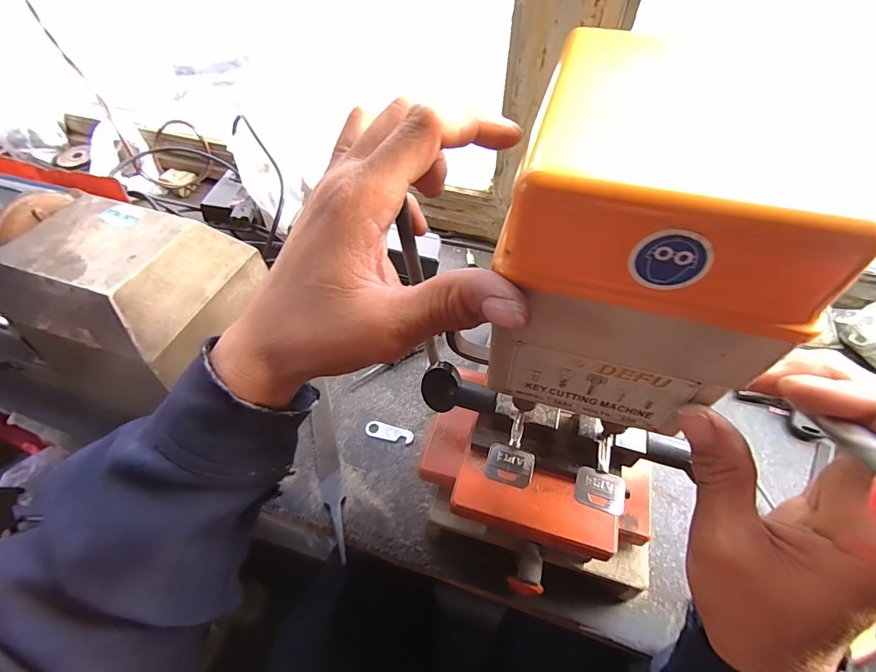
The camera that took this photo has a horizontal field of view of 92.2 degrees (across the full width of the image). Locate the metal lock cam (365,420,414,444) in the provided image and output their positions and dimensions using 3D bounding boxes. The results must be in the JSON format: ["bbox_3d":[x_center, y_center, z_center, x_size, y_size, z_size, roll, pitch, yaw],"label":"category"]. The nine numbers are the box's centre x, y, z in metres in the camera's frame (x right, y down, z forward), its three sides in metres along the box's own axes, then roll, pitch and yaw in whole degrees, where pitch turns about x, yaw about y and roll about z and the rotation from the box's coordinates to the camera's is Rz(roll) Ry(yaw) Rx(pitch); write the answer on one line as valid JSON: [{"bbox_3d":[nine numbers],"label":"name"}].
[{"bbox_3d":[-0.044,0.088,0.383,0.043,0.004,0.016,12,57,9],"label":"metal lock cam"}]

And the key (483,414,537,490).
[{"bbox_3d":[0.048,0.071,0.264,0.028,0.004,0.046,16,56,13],"label":"key"}]

